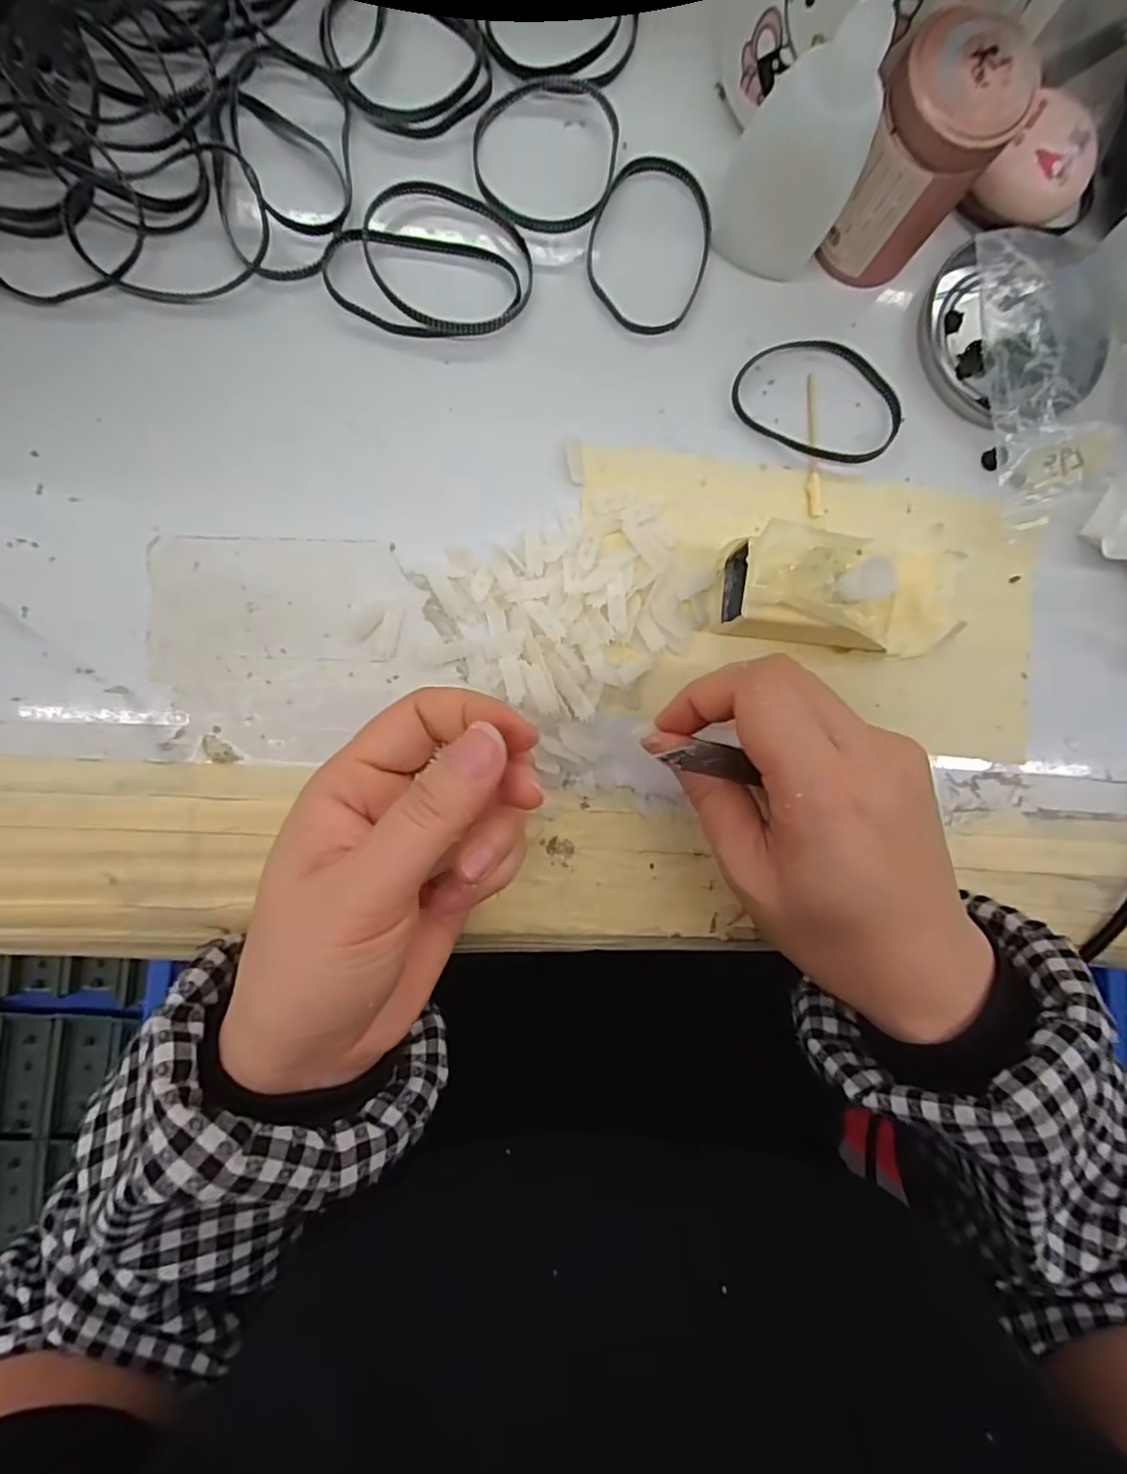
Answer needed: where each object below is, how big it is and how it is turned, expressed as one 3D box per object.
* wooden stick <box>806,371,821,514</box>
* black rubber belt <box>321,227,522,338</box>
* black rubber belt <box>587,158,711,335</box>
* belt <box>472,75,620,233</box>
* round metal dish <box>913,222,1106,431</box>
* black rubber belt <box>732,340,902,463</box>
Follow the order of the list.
[{"bbox_3d":[0.103,-0.121,0.258,0.006,0.004,0.059,-2,92,-6],"label":"wooden stick"},{"bbox_3d":[-0.053,-0.173,0.240,0.074,0.005,0.035,-1,92,-6],"label":"black rubber belt"},{"bbox_3d":[0.035,-0.196,0.249,0.048,0.004,0.067,17,90,-6],"label":"black rubber belt"},{"bbox_3d":[-0.007,-0.230,0.244,0.056,0.006,0.065,4,91,-6],"label":"belt"},{"bbox_3d":[0.189,-0.169,0.256,0.070,0.020,0.074,0,92,-6],"label":"round metal dish"},{"bbox_3d":[0.107,-0.141,0.257,0.072,0.007,0.049,22,89,-6],"label":"black rubber belt"}]

